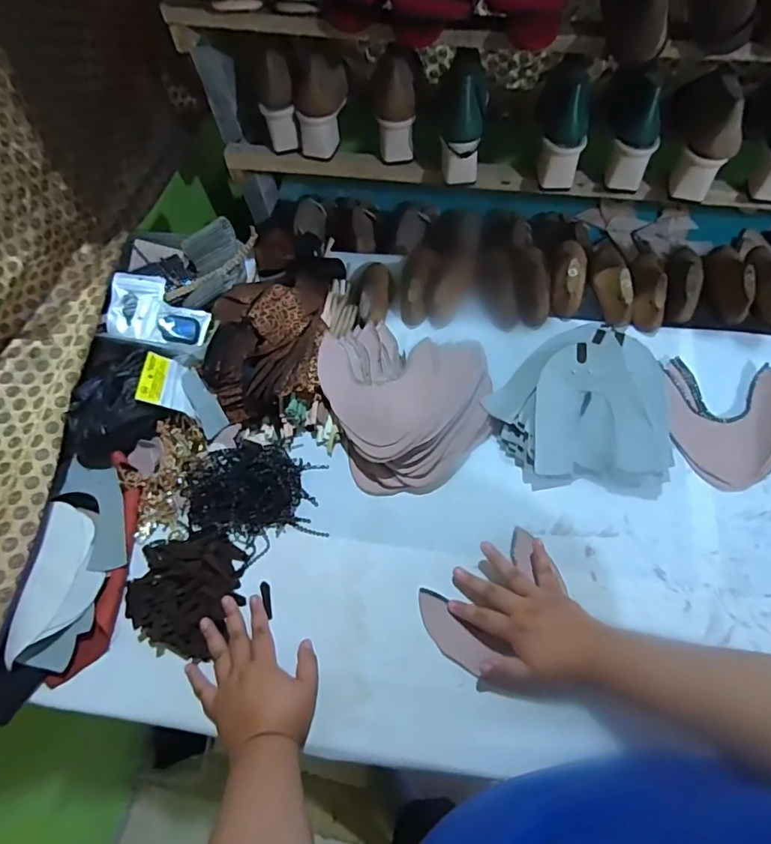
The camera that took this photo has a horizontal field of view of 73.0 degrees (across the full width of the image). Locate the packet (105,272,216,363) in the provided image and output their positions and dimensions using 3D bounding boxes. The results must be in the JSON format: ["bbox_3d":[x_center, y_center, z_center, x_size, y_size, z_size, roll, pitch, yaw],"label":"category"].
[{"bbox_3d":[-0.321,-0.154,0.747,0.153,0.012,0.103,16,75,-6],"label":"packet"}]

